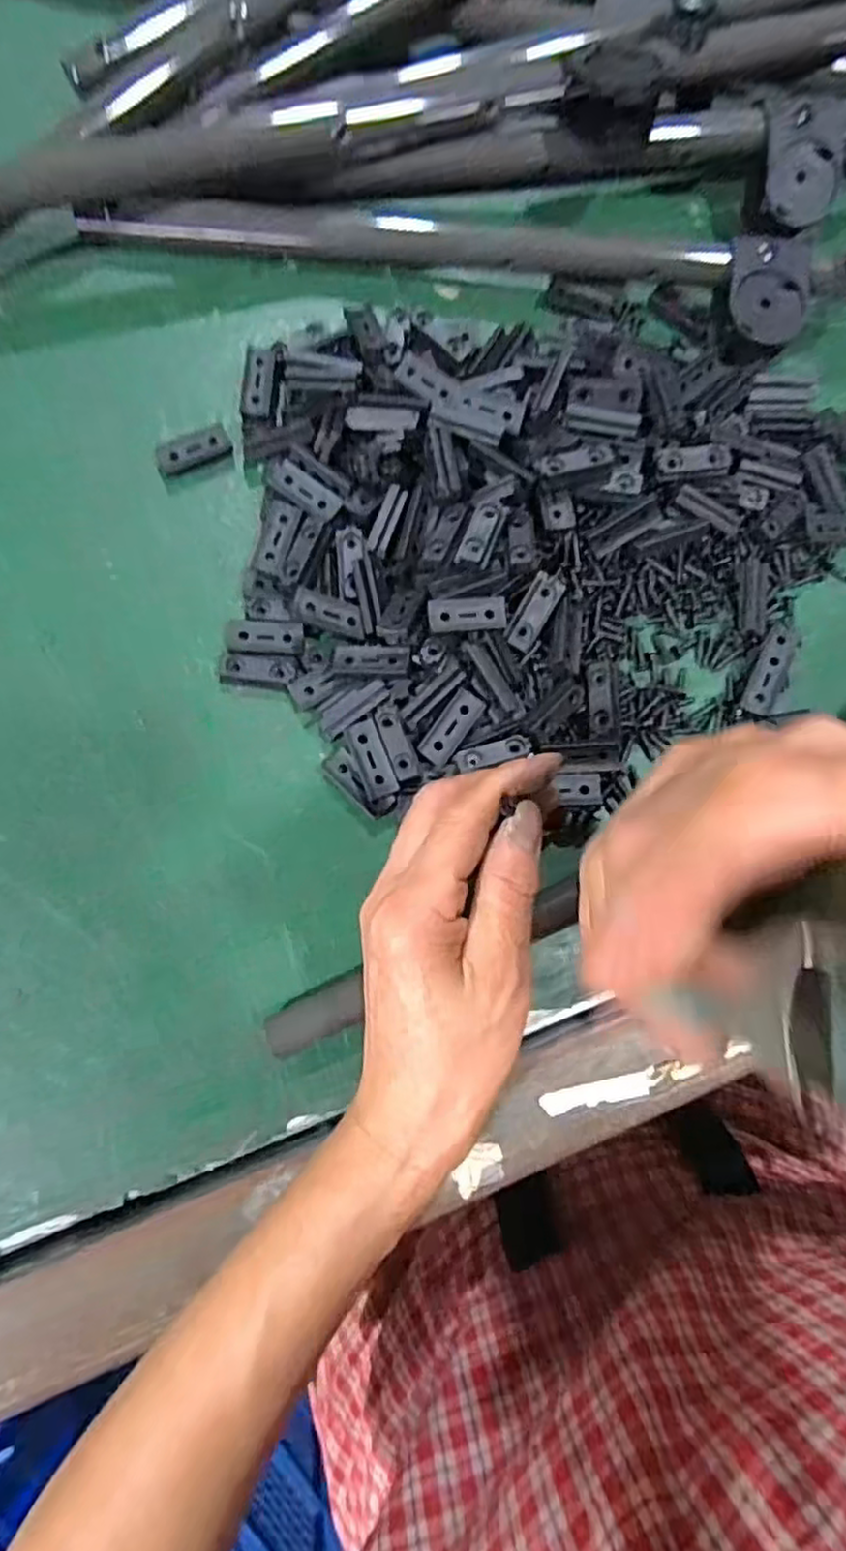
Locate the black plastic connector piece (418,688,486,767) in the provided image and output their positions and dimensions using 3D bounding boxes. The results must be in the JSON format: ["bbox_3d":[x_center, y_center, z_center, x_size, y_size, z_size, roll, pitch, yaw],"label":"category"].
[{"bbox_3d":[0.013,-0.022,0.316,0.013,0.006,0.035,37,81,1],"label":"black plastic connector piece"}]

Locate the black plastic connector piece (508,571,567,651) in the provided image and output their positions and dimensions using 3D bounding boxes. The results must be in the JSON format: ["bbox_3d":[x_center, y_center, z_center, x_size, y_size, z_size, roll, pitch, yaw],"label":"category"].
[{"bbox_3d":[0.051,-0.074,0.322,0.013,0.004,0.034,31,101,0],"label":"black plastic connector piece"}]

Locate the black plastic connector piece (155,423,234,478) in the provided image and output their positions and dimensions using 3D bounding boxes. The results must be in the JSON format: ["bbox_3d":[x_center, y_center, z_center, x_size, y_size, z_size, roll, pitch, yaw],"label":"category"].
[{"bbox_3d":[-0.110,-0.156,0.340,0.036,0.007,0.014,-27,85,-8],"label":"black plastic connector piece"}]

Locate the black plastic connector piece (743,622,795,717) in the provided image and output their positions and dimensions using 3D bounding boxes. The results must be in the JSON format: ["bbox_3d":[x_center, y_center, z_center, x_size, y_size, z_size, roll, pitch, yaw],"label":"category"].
[{"bbox_3d":[0.166,-0.051,0.335,0.014,0.009,0.055,30,66,0],"label":"black plastic connector piece"}]

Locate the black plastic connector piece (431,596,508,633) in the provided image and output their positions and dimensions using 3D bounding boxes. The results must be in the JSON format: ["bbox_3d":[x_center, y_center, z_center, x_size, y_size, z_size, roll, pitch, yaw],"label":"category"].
[{"bbox_3d":[0.020,-0.071,0.317,0.034,0.010,0.015,-5,83,-5],"label":"black plastic connector piece"}]

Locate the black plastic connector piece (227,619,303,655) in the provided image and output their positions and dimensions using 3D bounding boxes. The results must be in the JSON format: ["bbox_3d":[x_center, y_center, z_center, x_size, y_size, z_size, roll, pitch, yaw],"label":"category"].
[{"bbox_3d":[-0.073,-0.064,0.326,0.035,0.004,0.015,2,82,-4],"label":"black plastic connector piece"}]

